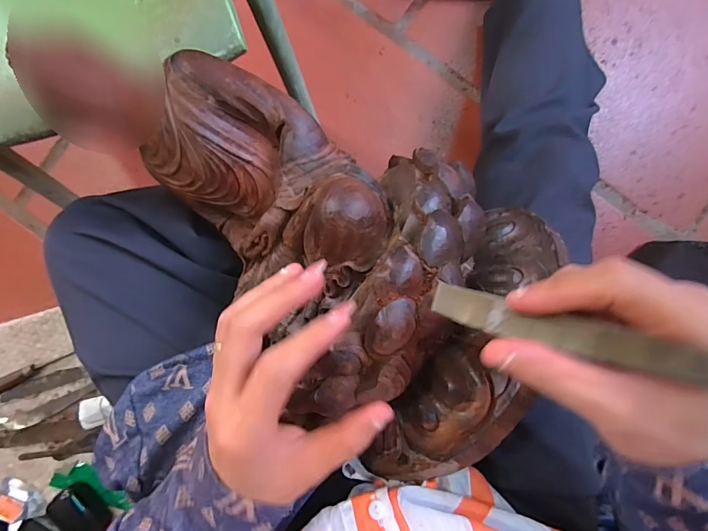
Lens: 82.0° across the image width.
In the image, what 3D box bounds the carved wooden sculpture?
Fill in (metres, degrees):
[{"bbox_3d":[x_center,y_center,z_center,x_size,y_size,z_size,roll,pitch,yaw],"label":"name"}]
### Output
[{"bbox_3d":[-0.001,-0.021,0.285,0.205,0.113,0.311,-42,83,0],"label":"carved wooden sculpture"}]

